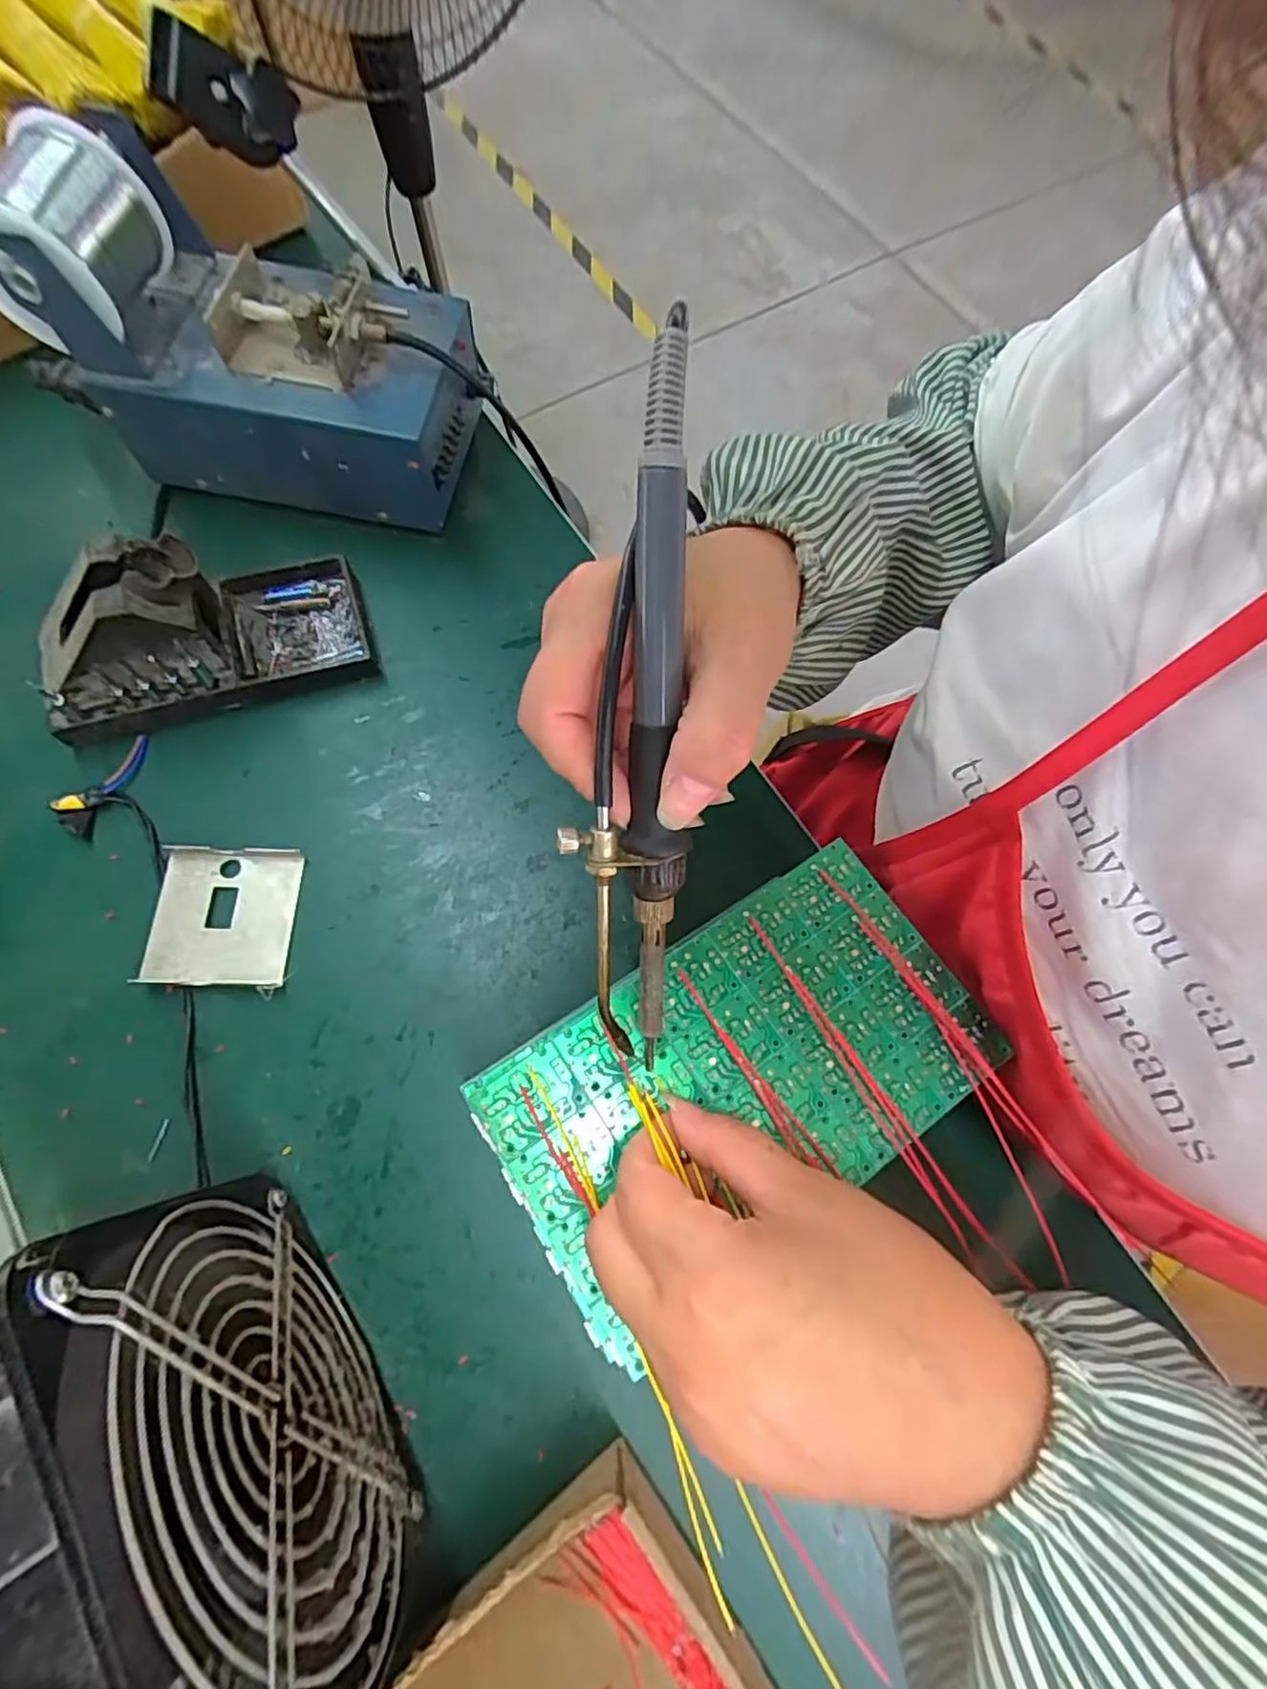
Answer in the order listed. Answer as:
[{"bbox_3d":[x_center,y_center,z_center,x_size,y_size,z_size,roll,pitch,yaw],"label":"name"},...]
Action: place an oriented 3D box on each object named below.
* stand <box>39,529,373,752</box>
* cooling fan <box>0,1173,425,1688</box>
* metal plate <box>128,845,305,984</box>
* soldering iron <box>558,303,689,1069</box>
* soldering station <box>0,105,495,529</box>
[{"bbox_3d":[-0.228,-0.117,0.340,0.156,0.070,0.078,-21,73,-8],"label":"stand"},{"bbox_3d":[-0.131,0.190,0.202,0.055,0.152,0.145,-30,75,-11],"label":"cooling fan"},{"bbox_3d":[-0.202,0.034,0.326,0.066,0.009,0.068,-1,72,-2],"label":"metal plate"},{"bbox_3d":[0.000,-0.028,0.192,0.032,0.015,0.203,3,108,-1],"label":"soldering iron"},{"bbox_3d":[-0.196,-0.279,0.359,0.199,0.124,0.118,12,72,2],"label":"soldering station"}]

